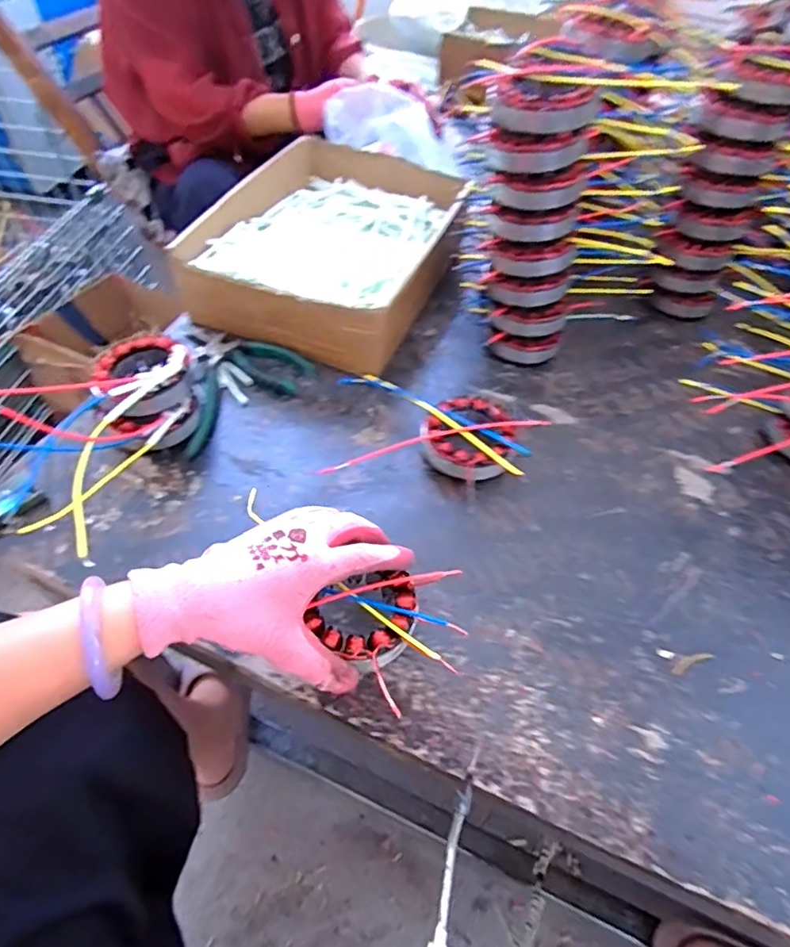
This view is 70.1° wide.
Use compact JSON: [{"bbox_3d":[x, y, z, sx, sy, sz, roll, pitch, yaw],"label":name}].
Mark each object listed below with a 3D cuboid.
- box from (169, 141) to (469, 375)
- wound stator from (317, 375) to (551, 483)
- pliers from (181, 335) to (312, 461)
[{"bbox_3d":[-0.062,-0.288,0.689,0.254,0.094,0.372,15,53,9],"label":"box"},{"bbox_3d":[0.036,-0.038,0.538,0.191,0.038,0.116,11,53,6],"label":"wound stator"},{"bbox_3d":[-0.149,-0.095,0.573,0.124,0.026,0.167,-7,53,-8],"label":"pliers"}]

